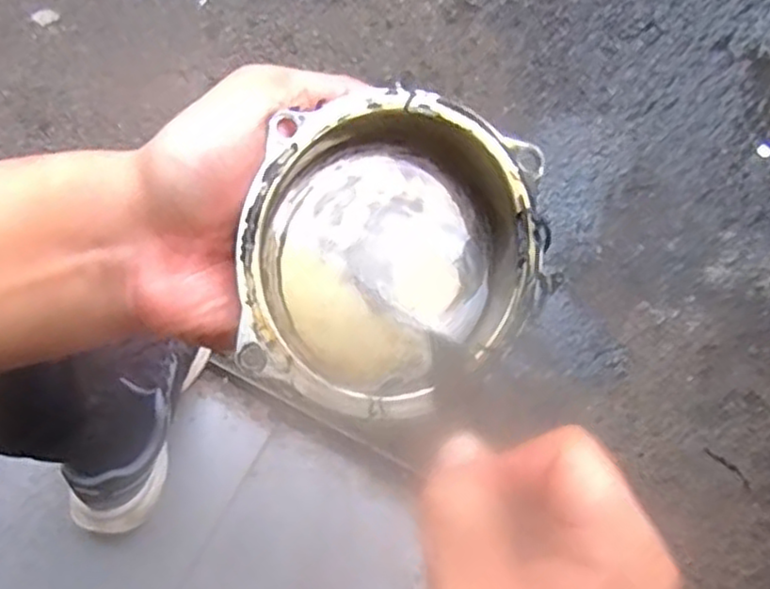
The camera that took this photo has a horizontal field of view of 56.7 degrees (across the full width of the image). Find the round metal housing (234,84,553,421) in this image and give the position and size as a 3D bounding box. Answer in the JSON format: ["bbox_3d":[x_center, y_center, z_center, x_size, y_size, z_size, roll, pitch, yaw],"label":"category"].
[{"bbox_3d":[0.005,-0.011,0.248,0.095,0.046,0.105,8,74,2],"label":"round metal housing"}]

